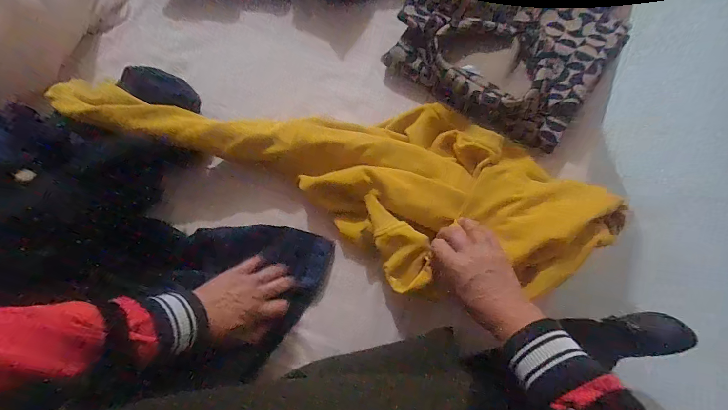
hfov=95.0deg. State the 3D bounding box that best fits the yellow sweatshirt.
[{"bbox_3d":[-0.079,-0.067,0.527,0.857,0.075,0.267,15,74,7],"label":"yellow sweatshirt"}]

